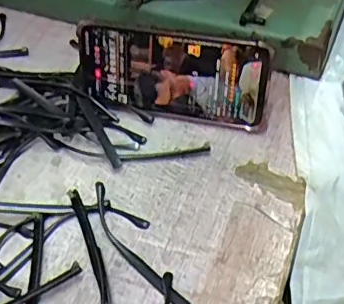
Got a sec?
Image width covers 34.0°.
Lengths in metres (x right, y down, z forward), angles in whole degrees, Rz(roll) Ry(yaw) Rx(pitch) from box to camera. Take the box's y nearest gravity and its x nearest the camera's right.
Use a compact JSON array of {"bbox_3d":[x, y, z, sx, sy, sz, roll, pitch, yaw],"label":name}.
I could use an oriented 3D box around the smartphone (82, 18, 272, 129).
[{"bbox_3d":[-0.001,-0.064,0.473,0.159,0.078,0.007,10,34,10],"label":"smartphone"}]

